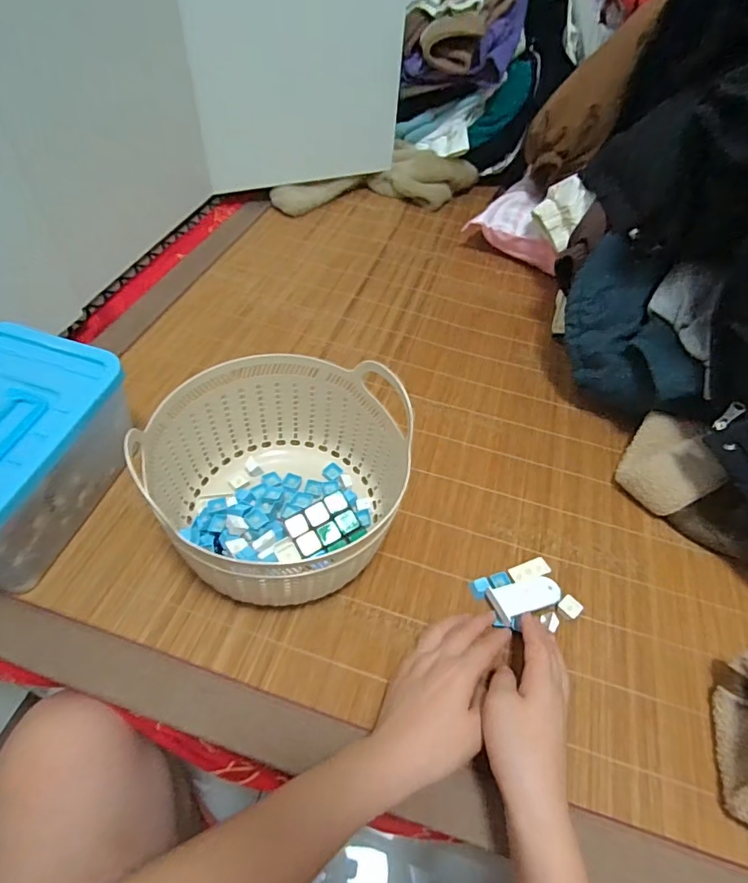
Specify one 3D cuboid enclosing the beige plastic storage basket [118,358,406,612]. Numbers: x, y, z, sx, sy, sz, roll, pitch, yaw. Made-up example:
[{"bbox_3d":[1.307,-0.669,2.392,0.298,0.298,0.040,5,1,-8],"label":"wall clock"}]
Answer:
[{"bbox_3d":[-0.090,0.029,0.489,0.209,0.139,0.203,3,50,-3],"label":"beige plastic storage basket"}]

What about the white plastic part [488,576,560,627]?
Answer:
[{"bbox_3d":[0.147,0.149,0.479,0.069,0.013,0.035,-11,52,-20],"label":"white plastic part"}]

